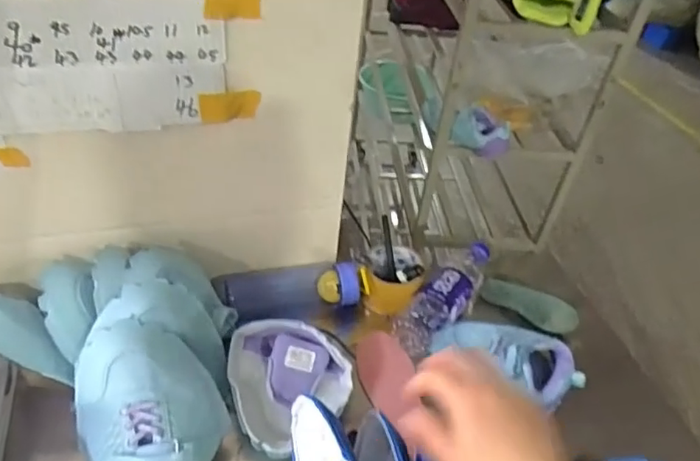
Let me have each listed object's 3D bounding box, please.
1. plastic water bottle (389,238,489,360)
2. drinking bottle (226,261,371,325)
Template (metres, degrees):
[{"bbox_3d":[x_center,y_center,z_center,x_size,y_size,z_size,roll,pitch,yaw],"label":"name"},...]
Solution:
[{"bbox_3d":[0.141,0.090,0.783,0.064,0.070,0.224,32,47,25],"label":"plastic water bottle"},{"bbox_3d":[-0.079,0.085,0.767,0.195,0.073,0.063,-2,43,-10],"label":"drinking bottle"}]

